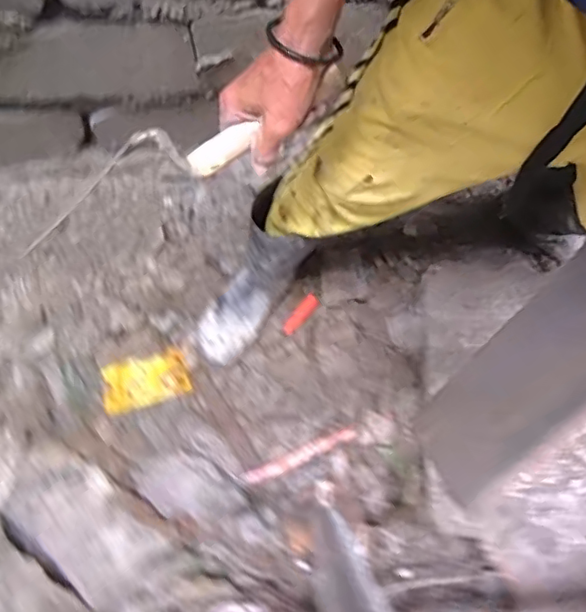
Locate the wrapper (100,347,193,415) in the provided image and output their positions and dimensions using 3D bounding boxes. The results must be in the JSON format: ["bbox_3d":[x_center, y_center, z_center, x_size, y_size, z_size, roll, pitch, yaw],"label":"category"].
[{"bbox_3d":[-0.311,0.154,1.196,0.178,0.033,0.103,-16,78,-4],"label":"wrapper"}]

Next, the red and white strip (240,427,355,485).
[{"bbox_3d":[0.013,0.291,1.111,0.231,0.020,0.031,-25,79,-6],"label":"red and white strip"}]

